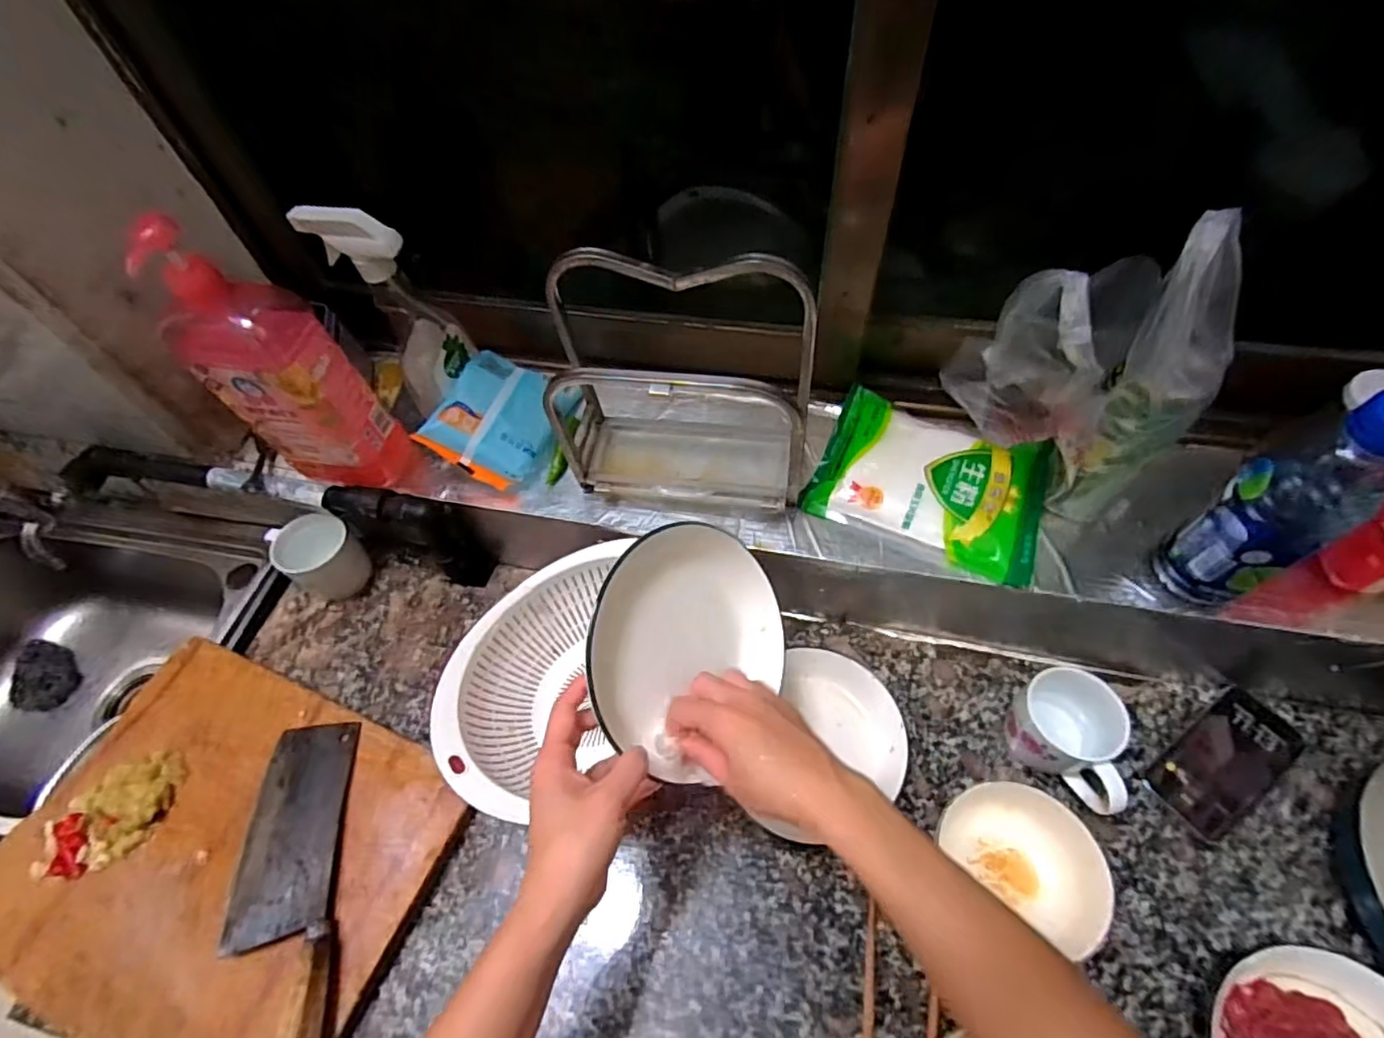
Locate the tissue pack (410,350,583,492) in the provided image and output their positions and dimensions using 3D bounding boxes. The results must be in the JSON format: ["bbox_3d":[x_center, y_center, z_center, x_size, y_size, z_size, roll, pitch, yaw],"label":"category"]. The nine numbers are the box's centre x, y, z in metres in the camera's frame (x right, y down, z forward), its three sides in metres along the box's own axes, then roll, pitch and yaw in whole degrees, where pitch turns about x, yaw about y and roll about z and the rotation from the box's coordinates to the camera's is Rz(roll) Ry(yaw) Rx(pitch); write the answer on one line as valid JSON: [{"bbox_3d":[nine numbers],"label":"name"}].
[{"bbox_3d":[-0.203,-0.103,0.658,0.120,0.052,0.132,29,74,-15],"label":"tissue pack"}]

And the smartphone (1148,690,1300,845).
[{"bbox_3d":[0.486,0.221,0.563,0.139,0.011,0.066,-35,57,-13],"label":"smartphone"}]

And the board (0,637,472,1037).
[{"bbox_3d":[-0.429,0.305,0.566,0.381,0.037,0.288,19,59,16],"label":"board"}]

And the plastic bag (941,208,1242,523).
[{"bbox_3d":[0.305,-0.118,0.496,0.178,0.260,0.137,23,60,18],"label":"plastic bag"}]

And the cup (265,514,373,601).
[{"bbox_3d":[-0.428,0.044,0.716,0.089,0.088,0.073,37,66,25],"label":"cup"}]

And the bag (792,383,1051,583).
[{"bbox_3d":[0.229,-0.039,0.592,0.207,0.026,0.143,21,75,17],"label":"bag"}]

